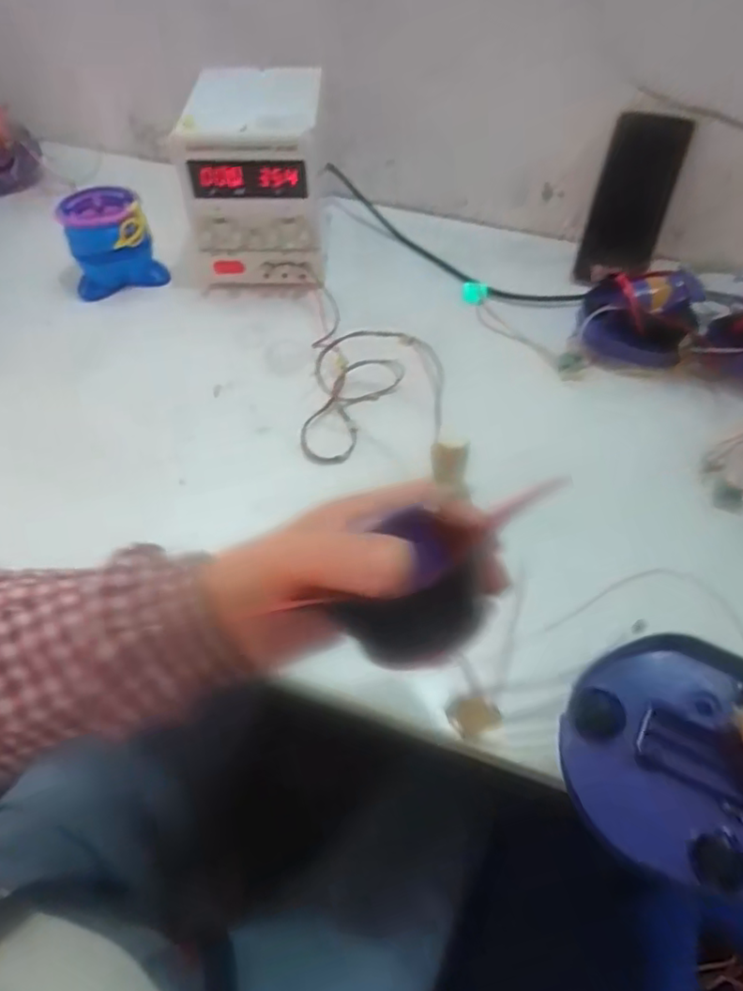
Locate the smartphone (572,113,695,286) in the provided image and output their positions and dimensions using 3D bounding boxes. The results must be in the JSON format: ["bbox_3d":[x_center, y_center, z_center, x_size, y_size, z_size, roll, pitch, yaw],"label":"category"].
[{"bbox_3d":[0.275,-0.310,0.654,0.077,0.161,0.010,23,41,22],"label":"smartphone"}]

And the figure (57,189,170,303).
[{"bbox_3d":[-0.277,-0.266,0.651,0.092,0.085,0.067,-19,51,-13],"label":"figure"}]

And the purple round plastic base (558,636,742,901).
[{"bbox_3d":[0.142,0.119,0.280,0.101,0.027,0.101,-2,49,2],"label":"purple round plastic base"}]

